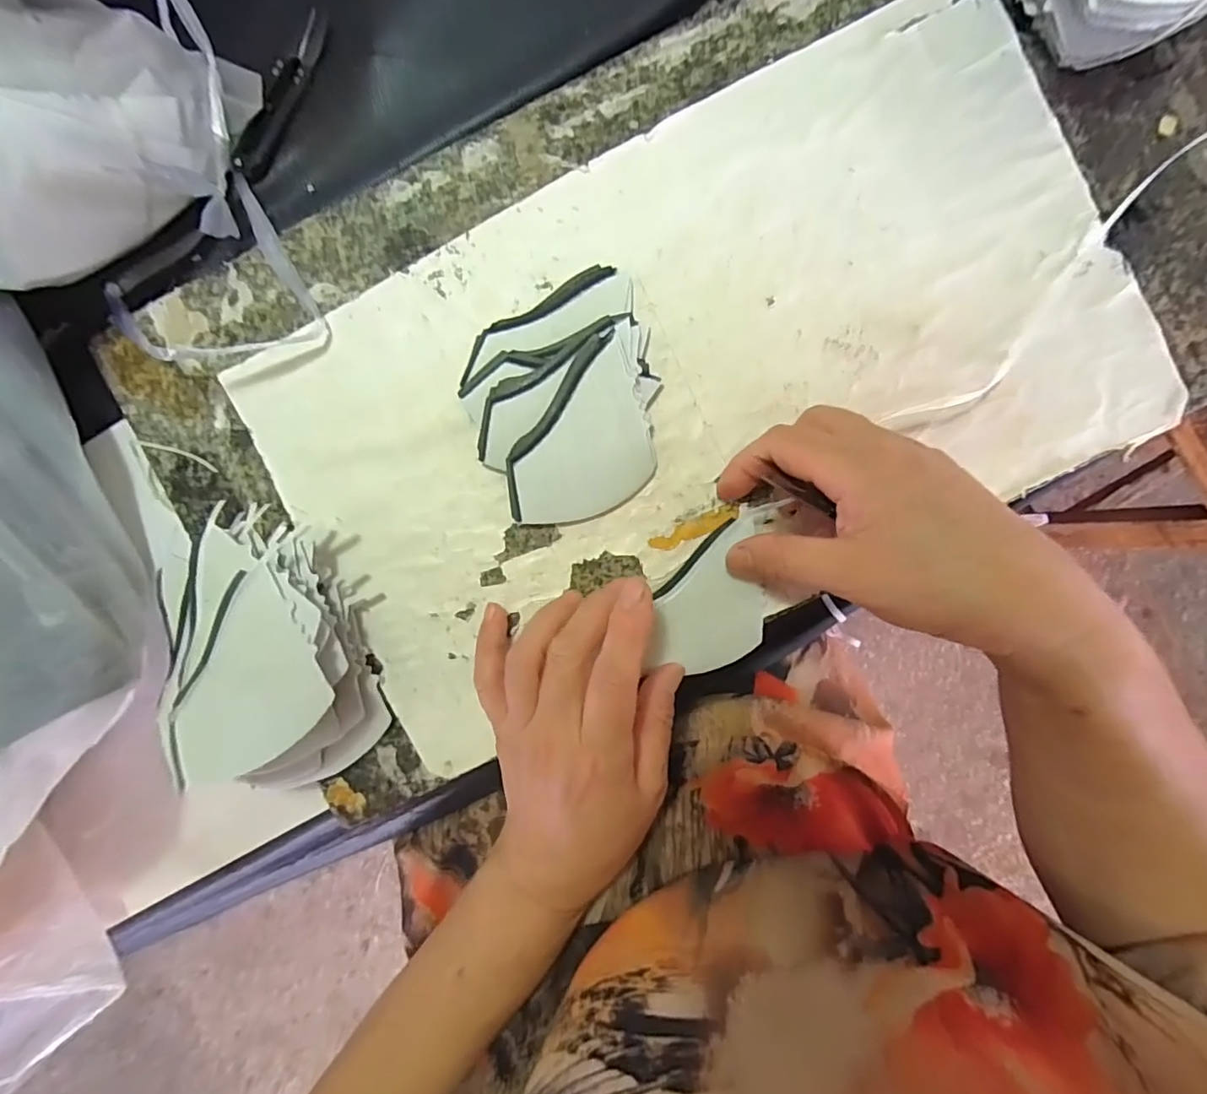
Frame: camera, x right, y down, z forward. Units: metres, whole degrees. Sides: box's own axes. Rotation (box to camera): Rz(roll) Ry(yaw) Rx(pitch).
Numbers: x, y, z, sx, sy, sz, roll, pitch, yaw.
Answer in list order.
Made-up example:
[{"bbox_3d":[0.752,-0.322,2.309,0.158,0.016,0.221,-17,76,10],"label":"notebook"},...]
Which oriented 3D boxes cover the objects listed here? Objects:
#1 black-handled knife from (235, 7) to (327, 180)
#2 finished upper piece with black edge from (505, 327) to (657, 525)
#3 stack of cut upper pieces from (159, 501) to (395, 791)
[{"bbox_3d":[-0.176,-0.248,0.304,0.017,0.009,0.096,24,92,-1],"label":"black-handled knife"},{"bbox_3d":[-0.017,-0.055,0.276,0.075,0.011,0.080,-17,100,3],"label":"finished upper piece with black edge"},{"bbox_3d":[-0.167,0.054,0.269,0.081,0.055,0.139,-18,92,1],"label":"stack of cut upper pieces"}]

